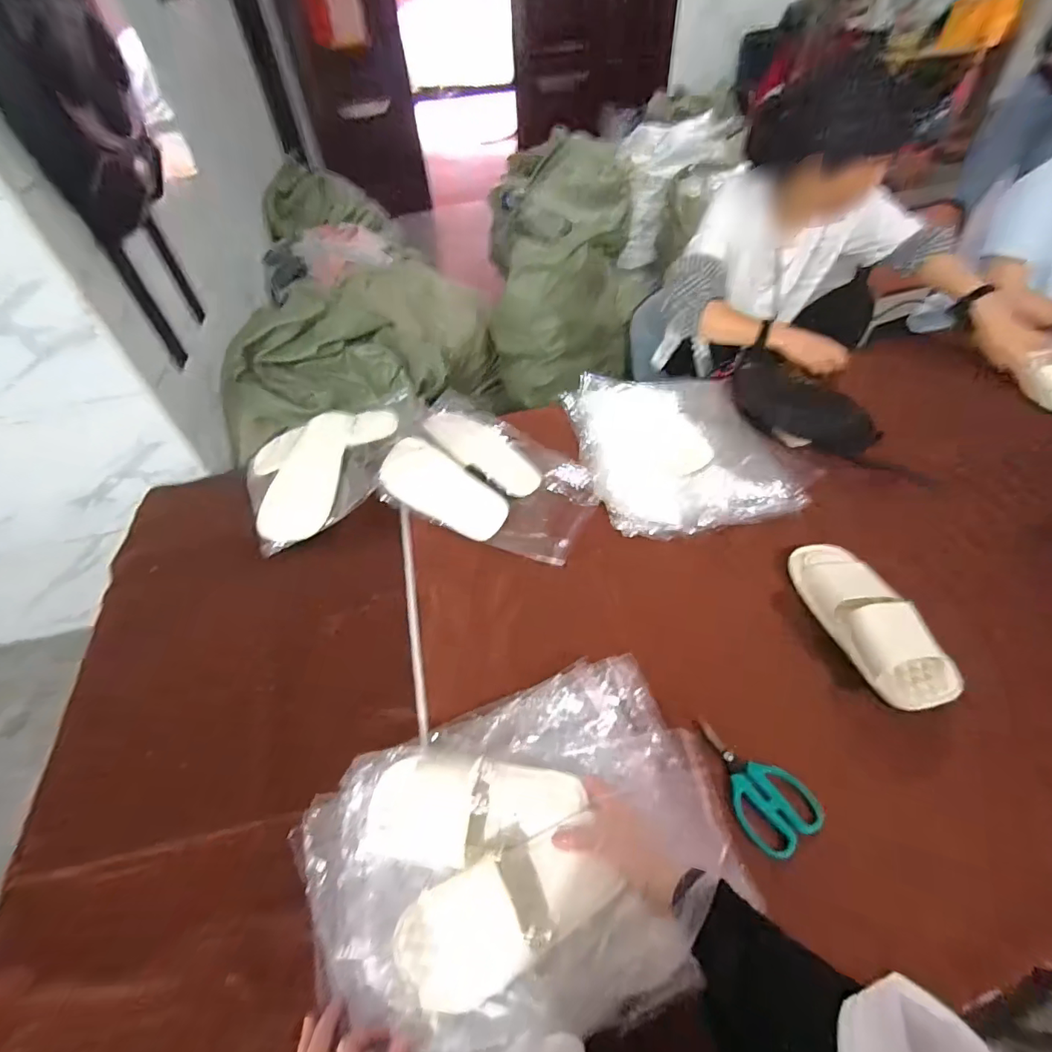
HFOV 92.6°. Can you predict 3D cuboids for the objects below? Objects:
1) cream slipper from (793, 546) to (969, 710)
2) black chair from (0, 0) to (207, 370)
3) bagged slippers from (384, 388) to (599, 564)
[{"bbox_3d":[0.452,0.120,0.673,0.097,0.059,0.255,-10,50,-4],"label":"cream slipper"},{"bbox_3d":[-0.910,-0.814,1.074,0.147,0.809,0.355,-15,51,-8],"label":"black chair"},{"bbox_3d":[-0.055,-0.099,0.884,0.371,0.059,0.269,21,55,21],"label":"bagged slippers"}]

